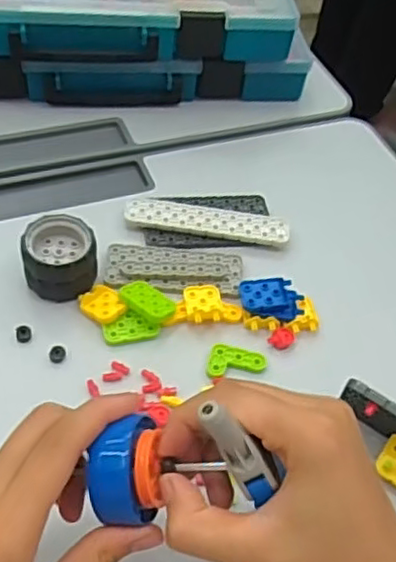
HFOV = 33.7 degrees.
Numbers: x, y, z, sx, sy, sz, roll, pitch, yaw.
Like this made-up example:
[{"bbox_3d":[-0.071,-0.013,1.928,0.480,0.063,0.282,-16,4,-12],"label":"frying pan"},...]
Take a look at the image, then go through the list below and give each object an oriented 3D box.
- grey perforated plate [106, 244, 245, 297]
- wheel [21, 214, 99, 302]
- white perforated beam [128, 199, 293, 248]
[{"bbox_3d":[-0.017,-0.010,0.469,0.097,0.004,0.044,5,51,-5],"label":"grey perforated plate"},{"bbox_3d":[-0.094,-0.015,0.448,0.049,0.038,0.049,5,51,-6],"label":"wheel"},{"bbox_3d":[0.007,-0.047,0.499,0.123,0.010,0.030,11,51,0],"label":"white perforated beam"}]

